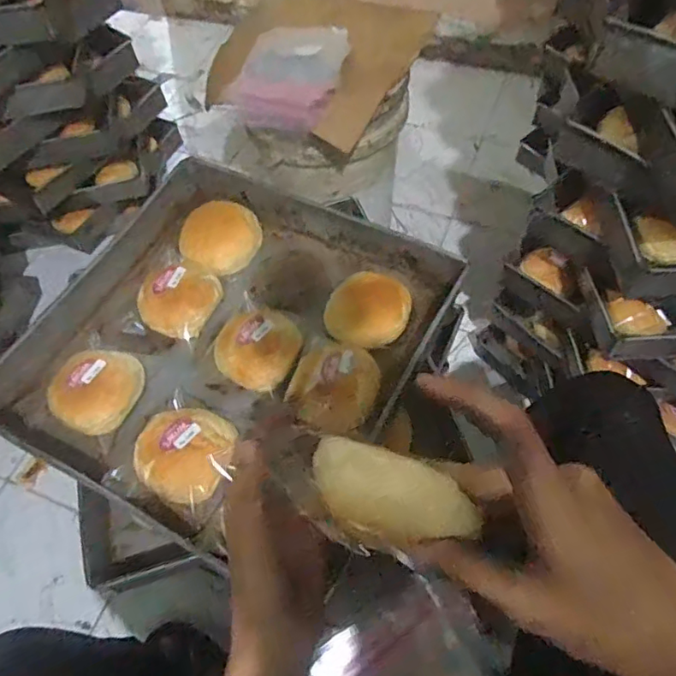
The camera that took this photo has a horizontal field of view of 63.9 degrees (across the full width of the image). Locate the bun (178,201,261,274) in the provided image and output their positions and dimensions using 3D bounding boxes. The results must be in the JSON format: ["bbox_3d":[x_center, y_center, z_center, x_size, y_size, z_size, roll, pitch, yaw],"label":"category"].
[{"bbox_3d":[-0.155,-0.137,0.706,0.104,0.051,0.104,-2,60,3],"label":"bun"}]

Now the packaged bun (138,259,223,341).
[{"bbox_3d":[-0.197,-0.048,0.664,0.091,0.050,0.091,-2,60,3],"label":"packaged bun"}]

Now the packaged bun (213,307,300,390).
[{"bbox_3d":[-0.095,0.010,0.616,0.091,0.041,0.093,-2,60,3],"label":"packaged bun"}]

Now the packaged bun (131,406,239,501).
[{"bbox_3d":[-0.158,0.121,0.567,0.091,0.049,0.095,-2,60,3],"label":"packaged bun"}]

